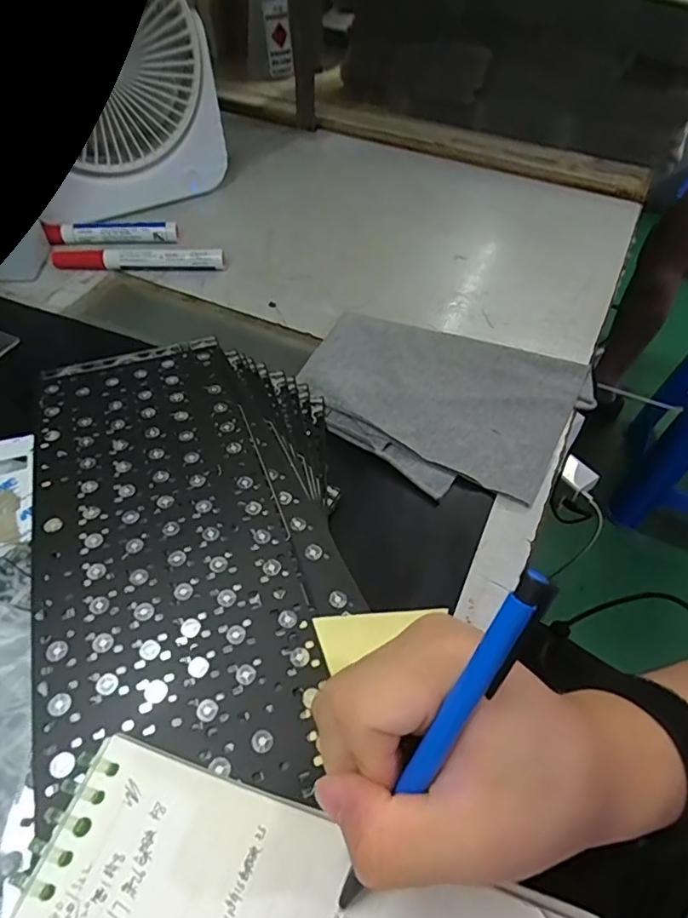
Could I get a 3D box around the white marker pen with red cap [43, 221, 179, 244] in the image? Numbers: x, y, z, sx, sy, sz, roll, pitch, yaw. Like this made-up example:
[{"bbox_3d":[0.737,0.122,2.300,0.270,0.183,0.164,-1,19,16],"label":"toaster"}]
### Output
[{"bbox_3d":[-0.202,-0.196,0.483,0.109,0.017,0.013,-3,50,-2],"label":"white marker pen with red cap"}]

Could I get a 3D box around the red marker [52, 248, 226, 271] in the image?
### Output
[{"bbox_3d":[-0.171,-0.165,0.460,0.140,0.019,0.013,1,50,1],"label":"red marker"}]

